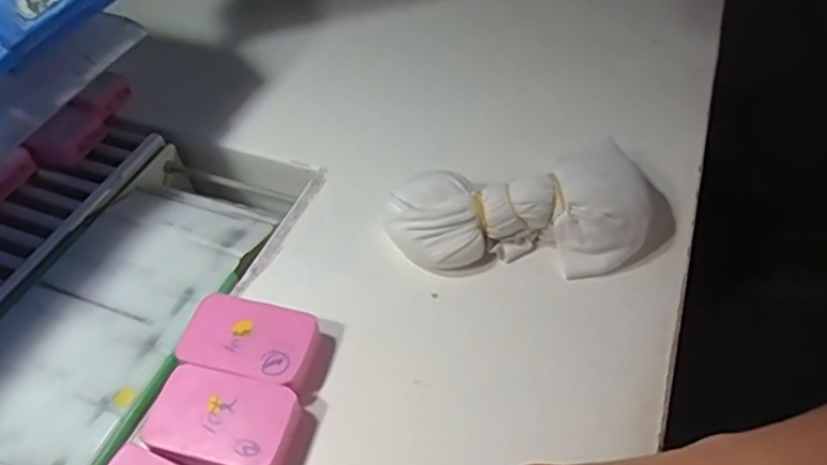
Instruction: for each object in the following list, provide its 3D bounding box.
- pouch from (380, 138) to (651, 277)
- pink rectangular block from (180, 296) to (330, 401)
[{"bbox_3d":[0.072,-0.012,0.401,0.176,0.045,0.084,-8,49,-5],"label":"pouch"},{"bbox_3d":[-0.090,0.064,0.357,0.076,0.020,0.047,10,50,11],"label":"pink rectangular block"}]

